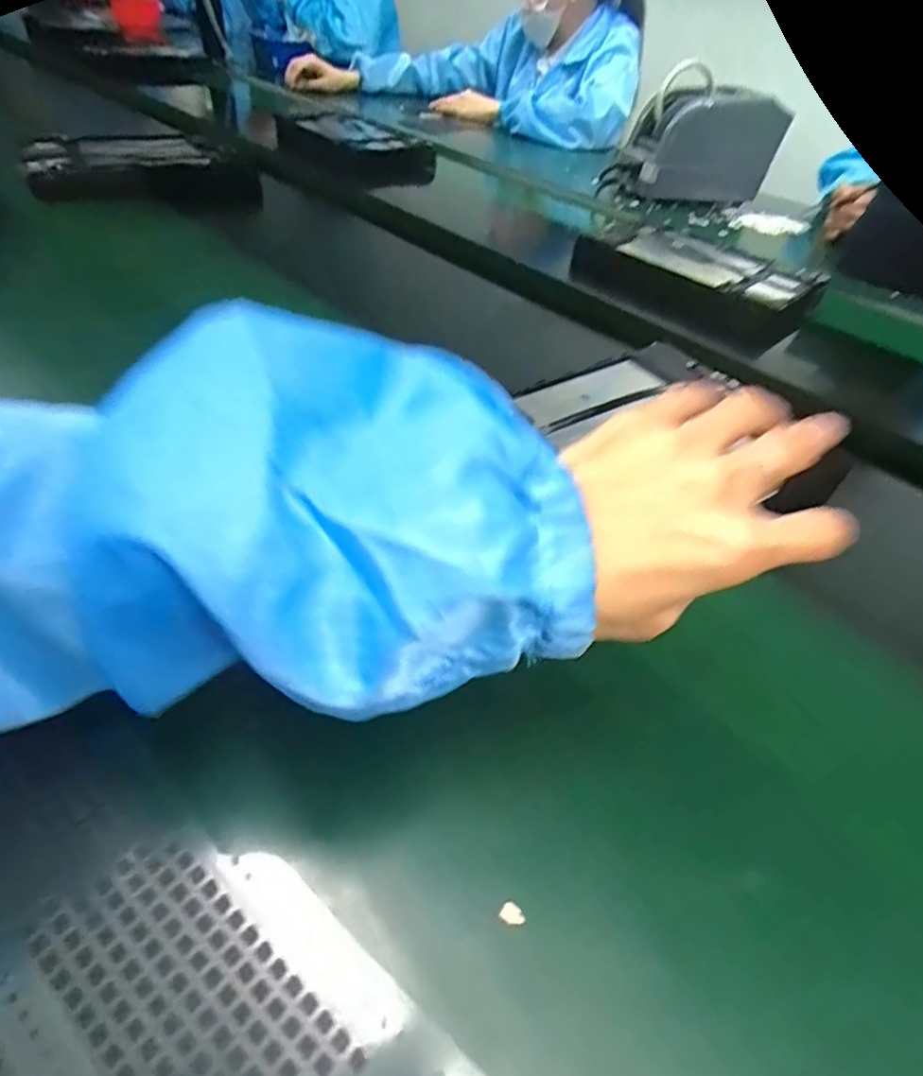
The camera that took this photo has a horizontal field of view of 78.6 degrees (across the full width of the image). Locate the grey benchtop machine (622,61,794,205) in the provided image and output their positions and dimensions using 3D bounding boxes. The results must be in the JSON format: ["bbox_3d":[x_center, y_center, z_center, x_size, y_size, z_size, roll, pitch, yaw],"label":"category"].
[{"bbox_3d":[0.376,-0.624,0.878,0.218,0.153,0.072,1,42,-6],"label":"grey benchtop machine"}]

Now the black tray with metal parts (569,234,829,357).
[{"bbox_3d":[0.271,-0.299,0.657,0.170,0.048,0.240,-24,50,-29],"label":"black tray with metal parts"}]

